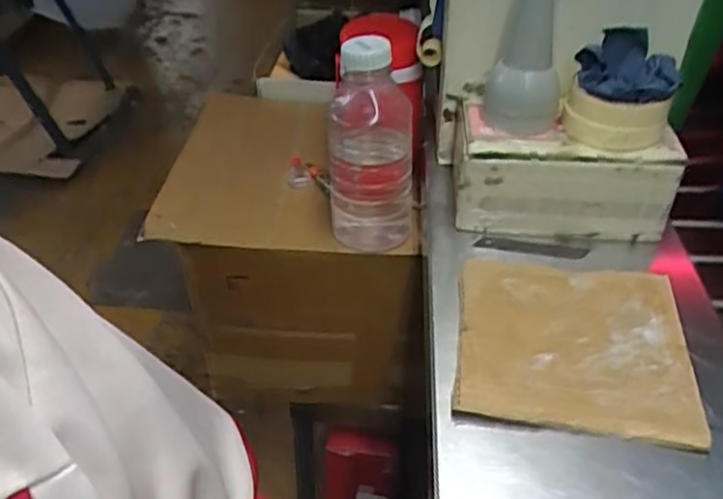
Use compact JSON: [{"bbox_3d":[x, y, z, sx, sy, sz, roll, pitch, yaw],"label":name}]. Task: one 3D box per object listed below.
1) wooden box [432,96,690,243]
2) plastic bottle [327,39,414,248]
[{"bbox_3d":[0.184,-0.088,0.640,0.199,0.081,0.127,3,40,3],"label":"wooden box"},{"bbox_3d":[0.010,-0.097,0.693,0.084,0.228,0.071,3,38,3],"label":"plastic bottle"}]

